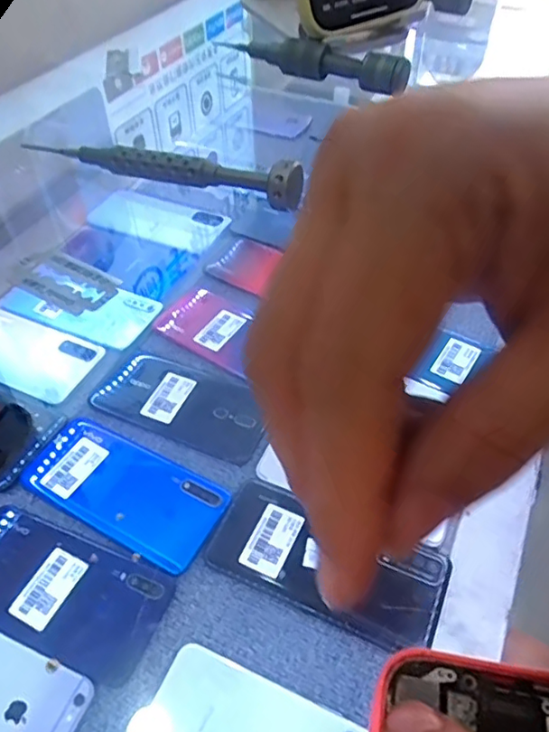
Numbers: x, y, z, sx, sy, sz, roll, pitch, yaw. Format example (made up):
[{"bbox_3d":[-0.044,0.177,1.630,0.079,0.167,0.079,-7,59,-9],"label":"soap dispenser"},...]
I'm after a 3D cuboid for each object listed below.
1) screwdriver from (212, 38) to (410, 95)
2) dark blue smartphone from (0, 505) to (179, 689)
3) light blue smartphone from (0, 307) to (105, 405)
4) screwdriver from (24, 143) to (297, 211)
[{"bbox_3d":[0.018,-0.158,0.290,0.101,0.015,0.015,20,53,18],"label":"screwdriver"},{"bbox_3d":[-0.155,0.154,0.399,0.160,0.007,0.077,18,52,17],"label":"dark blue smartphone"},{"bbox_3d":[-0.247,-0.016,0.544,0.159,0.007,0.073,20,53,18],"label":"light blue smartphone"},{"bbox_3d":[-0.048,-0.082,0.226,0.121,0.014,0.016,16,51,15],"label":"screwdriver"}]

